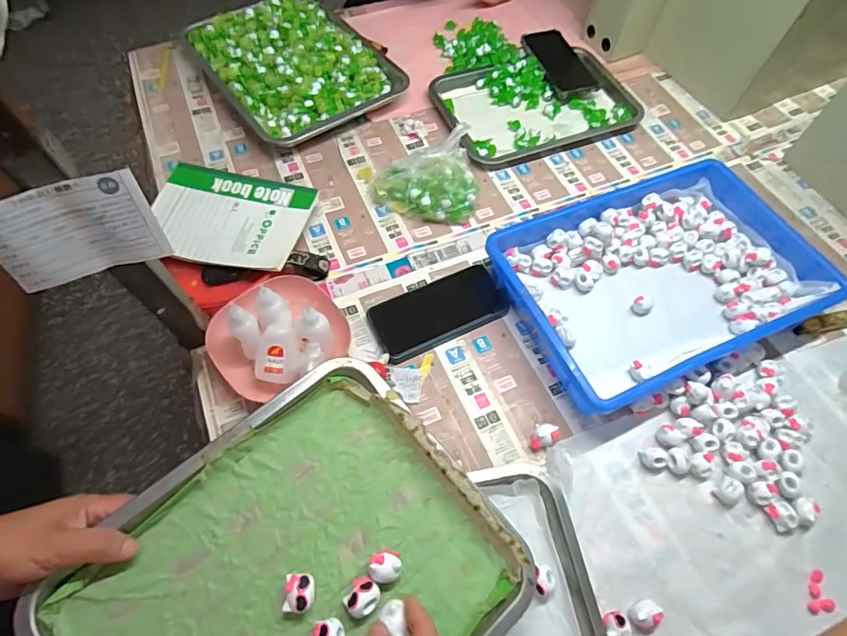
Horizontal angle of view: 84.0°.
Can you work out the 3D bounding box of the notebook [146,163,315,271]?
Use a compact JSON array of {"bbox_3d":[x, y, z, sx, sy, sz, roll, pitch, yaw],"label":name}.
[{"bbox_3d":[-0.253,-0.131,0.605,0.203,0.014,0.140,10,64,7],"label":"notebook"}]

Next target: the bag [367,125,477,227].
[{"bbox_3d":[0.002,-0.199,0.665,0.148,0.051,0.127,4,60,1],"label":"bag"}]

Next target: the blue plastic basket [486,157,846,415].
[{"bbox_3d":[0.290,-0.053,0.583,0.372,0.060,0.243,-21,63,-13],"label":"blue plastic basket"}]

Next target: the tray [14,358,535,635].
[{"bbox_3d":[-0.099,0.204,0.360,0.305,0.043,0.250,-36,67,-20],"label":"tray"}]

